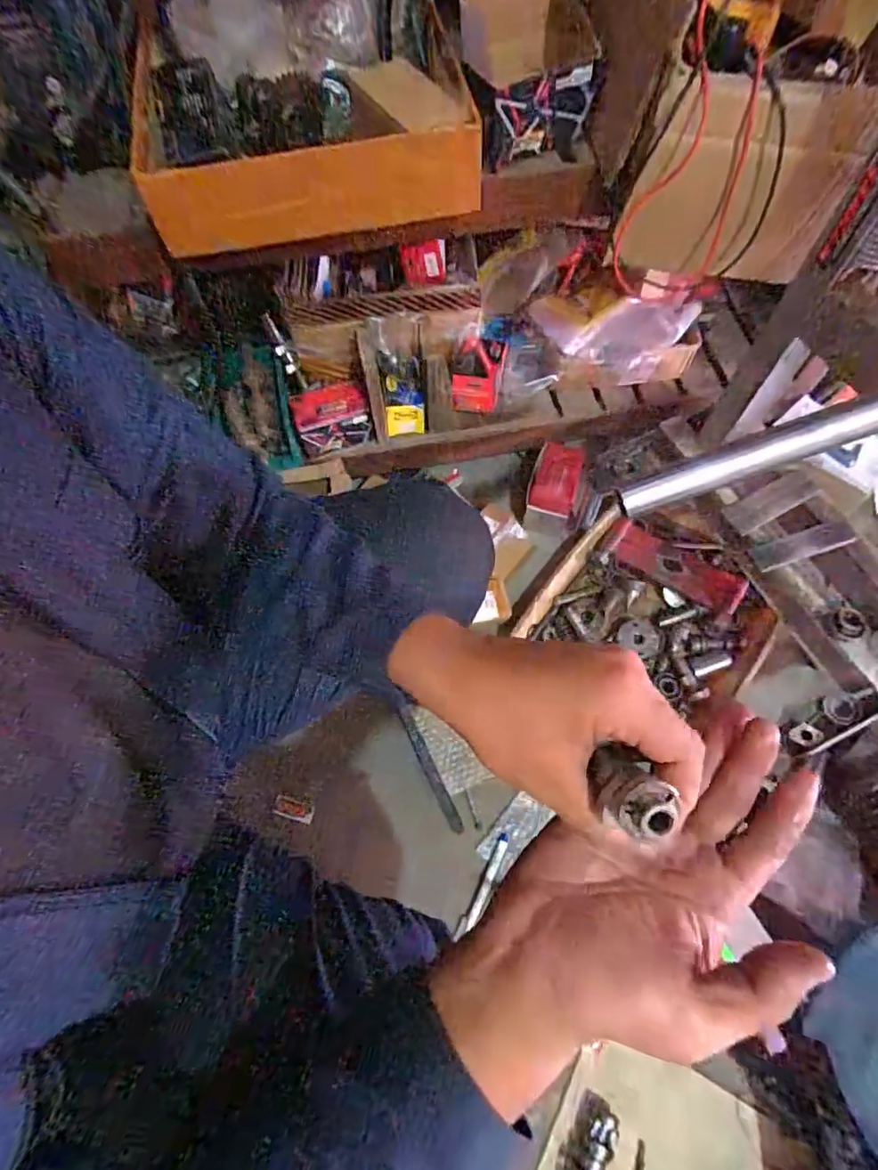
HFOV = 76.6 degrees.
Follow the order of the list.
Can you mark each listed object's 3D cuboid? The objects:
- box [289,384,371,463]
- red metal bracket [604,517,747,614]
[{"bbox_3d":[-0.150,-0.235,0.776,0.100,0.069,0.061,-17,67,-6],"label":"box"},{"bbox_3d":[0.338,-0.031,0.807,0.202,0.044,0.062,30,70,14],"label":"red metal bracket"}]

